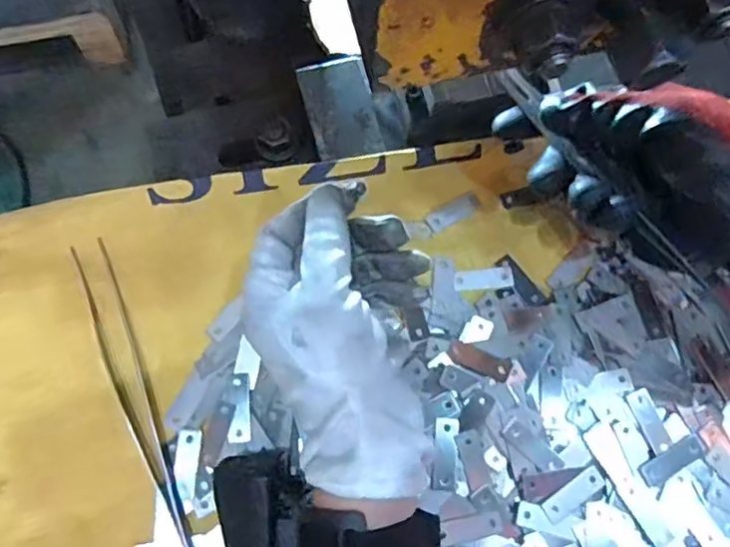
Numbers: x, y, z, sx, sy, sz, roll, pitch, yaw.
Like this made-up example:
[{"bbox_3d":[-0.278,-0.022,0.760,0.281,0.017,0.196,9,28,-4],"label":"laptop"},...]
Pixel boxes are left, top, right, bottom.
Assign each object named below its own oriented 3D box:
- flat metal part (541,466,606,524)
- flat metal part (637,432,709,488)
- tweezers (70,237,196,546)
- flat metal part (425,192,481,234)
[{"bbox_3d":[0.108,0.113,0.325,0.035,0.004,0.012,-34,77,-11],"label":"flat metal part"},{"bbox_3d":[0.162,0.096,0.330,0.039,0.004,0.012,-28,76,-9],"label":"flat metal part"},{"bbox_3d":[-0.118,0.070,0.328,0.017,0.006,0.191,-21,75,-7],"label":"tweezers"},{"bbox_3d":[0.053,-0.037,0.377,0.034,0.004,0.012,-30,76,-10],"label":"flat metal part"}]

